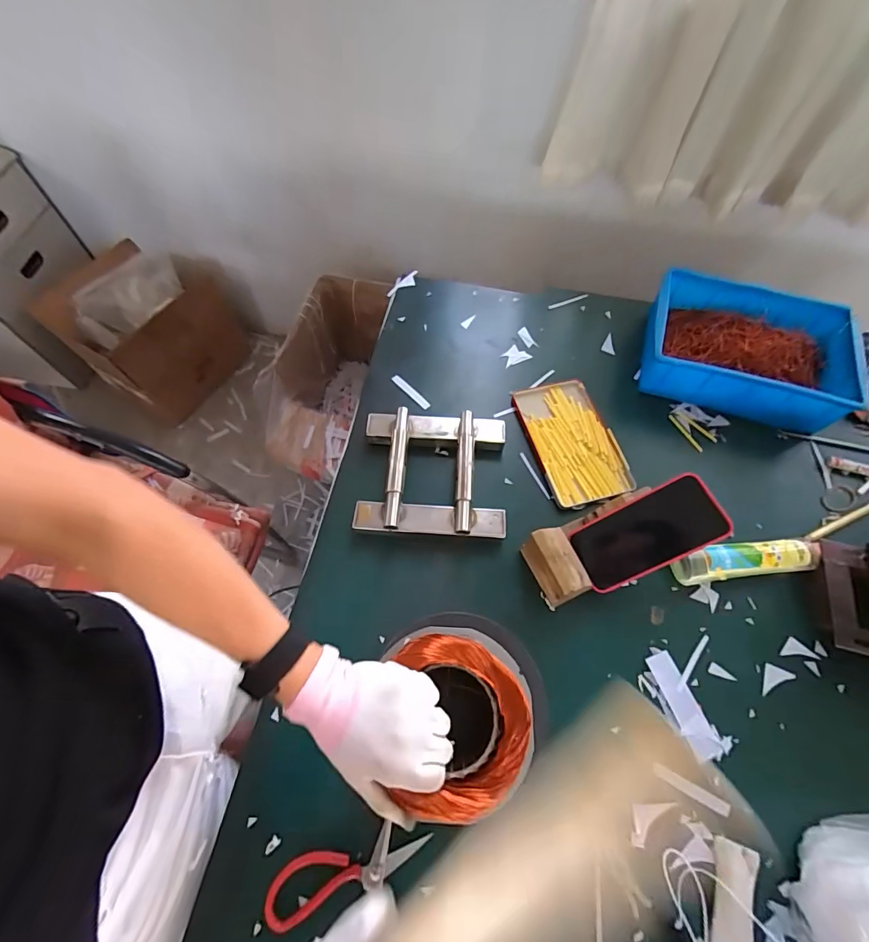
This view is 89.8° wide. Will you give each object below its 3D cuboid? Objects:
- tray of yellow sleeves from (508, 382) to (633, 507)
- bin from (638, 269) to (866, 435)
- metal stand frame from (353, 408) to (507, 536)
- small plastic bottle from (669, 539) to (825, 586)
[{"bbox_3d":[0.205,-0.047,0.644,0.124,0.013,0.199,-13,65,-8],"label":"tray of yellow sleeves"},{"bbox_3d":[0.474,-0.191,0.679,0.277,0.088,0.196,18,64,7],"label":"bin"},{"bbox_3d":[-0.002,-0.001,0.598,0.196,0.042,0.180,4,64,1],"label":"metal stand frame"},{"bbox_3d":[0.395,0.114,0.554,0.192,0.035,0.042,-5,64,-4],"label":"small plastic bottle"}]

